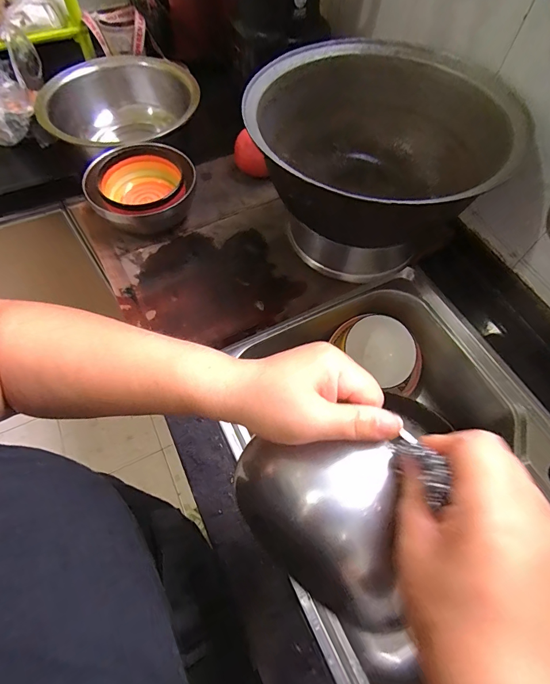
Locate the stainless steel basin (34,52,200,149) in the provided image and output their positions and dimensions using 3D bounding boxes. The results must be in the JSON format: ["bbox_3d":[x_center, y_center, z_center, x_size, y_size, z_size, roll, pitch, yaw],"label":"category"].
[{"bbox_3d":[-0.304,-0.447,0.742,0.281,0.117,0.265,1,61,-1],"label":"stainless steel basin"}]

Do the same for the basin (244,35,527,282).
[{"bbox_3d":[0.123,-0.279,0.528,0.321,0.134,0.321,-3,61,-3],"label":"basin"}]

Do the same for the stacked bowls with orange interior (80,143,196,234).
[{"bbox_3d":[-0.222,-0.252,0.627,0.167,0.080,0.154,1,61,-1],"label":"stacked bowls with orange interior"}]

